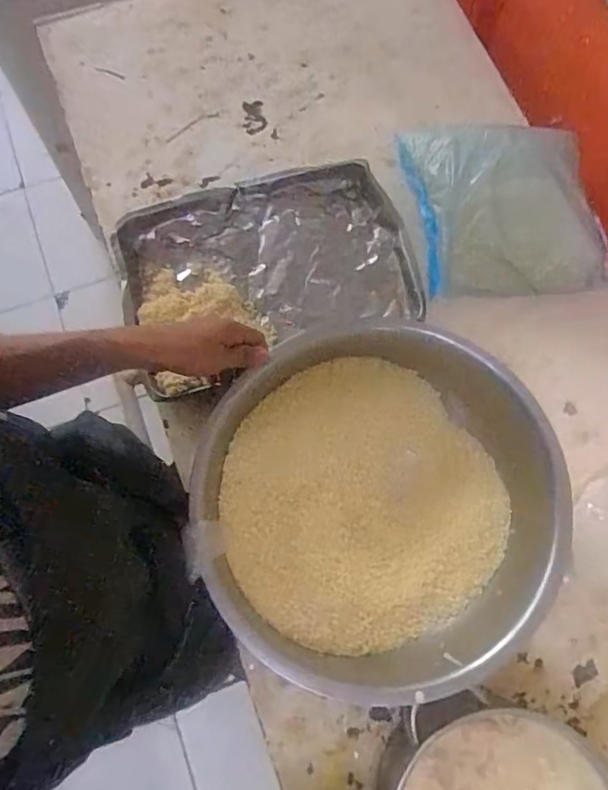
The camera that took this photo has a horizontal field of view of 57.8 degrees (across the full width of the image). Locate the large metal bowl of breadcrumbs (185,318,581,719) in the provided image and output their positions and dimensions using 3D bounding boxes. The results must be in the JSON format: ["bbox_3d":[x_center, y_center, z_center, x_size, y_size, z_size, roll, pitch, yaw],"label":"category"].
[{"bbox_3d":[0.087,0.118,0.620,0.363,0.127,0.364,0,74,-1],"label":"large metal bowl of breadcrumbs"}]

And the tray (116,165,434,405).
[{"bbox_3d":[-0.051,-0.174,0.762,0.376,0.028,0.278,-18,75,-6],"label":"tray"}]

